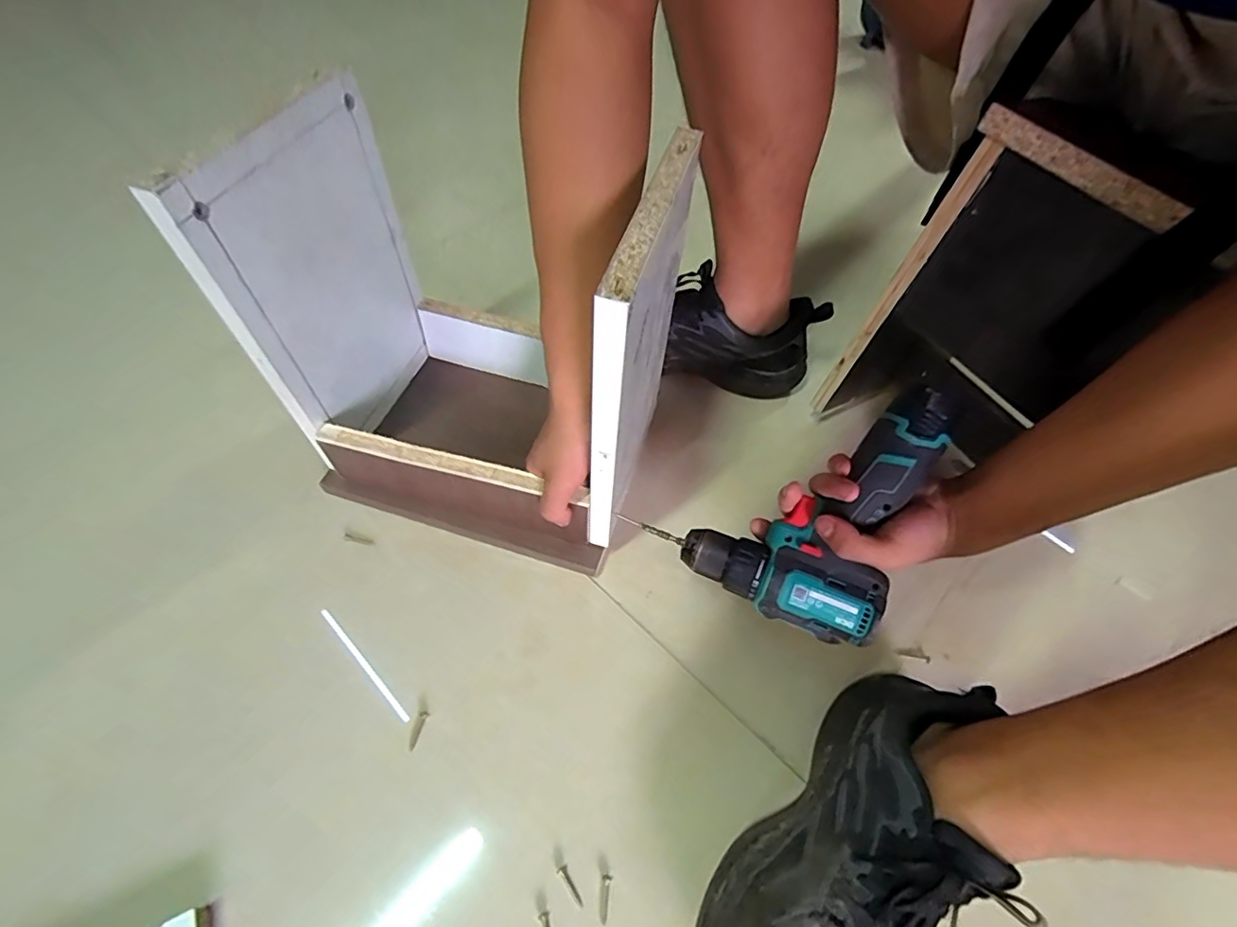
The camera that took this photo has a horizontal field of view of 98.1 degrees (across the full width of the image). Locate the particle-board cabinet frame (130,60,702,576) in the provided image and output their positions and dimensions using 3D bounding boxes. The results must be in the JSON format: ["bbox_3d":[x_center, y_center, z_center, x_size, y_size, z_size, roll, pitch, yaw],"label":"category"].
[{"bbox_3d":[-0.119,-0.104,0.465,0.292,0.309,0.212,17,56,7],"label":"particle-board cabinet frame"}]

